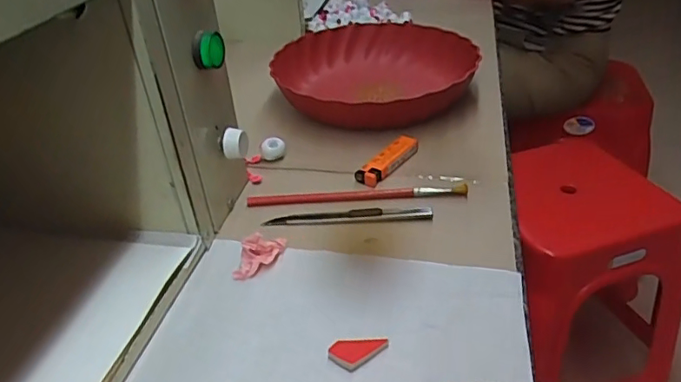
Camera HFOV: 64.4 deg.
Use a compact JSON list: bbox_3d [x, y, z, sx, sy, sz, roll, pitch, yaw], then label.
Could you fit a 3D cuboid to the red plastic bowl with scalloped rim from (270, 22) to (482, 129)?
[{"bbox_3d":[0.038,-0.135,0.642,0.224,0.072,0.210,-6,34,4],"label":"red plastic bowl with scalloped rim"}]

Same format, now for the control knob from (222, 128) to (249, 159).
[{"bbox_3d":[-0.088,-0.040,0.452,0.020,0.021,0.019,-5,34,6],"label":"control knob"}]

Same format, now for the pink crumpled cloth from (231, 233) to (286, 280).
[{"bbox_3d":[-0.064,0.048,0.420,0.021,0.026,0.047,16,41,32],"label":"pink crumpled cloth"}]

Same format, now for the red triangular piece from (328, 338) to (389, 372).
[{"bbox_3d":[0.011,0.099,0.346,0.035,0.004,0.022,-27,38,-25],"label":"red triangular piece"}]

